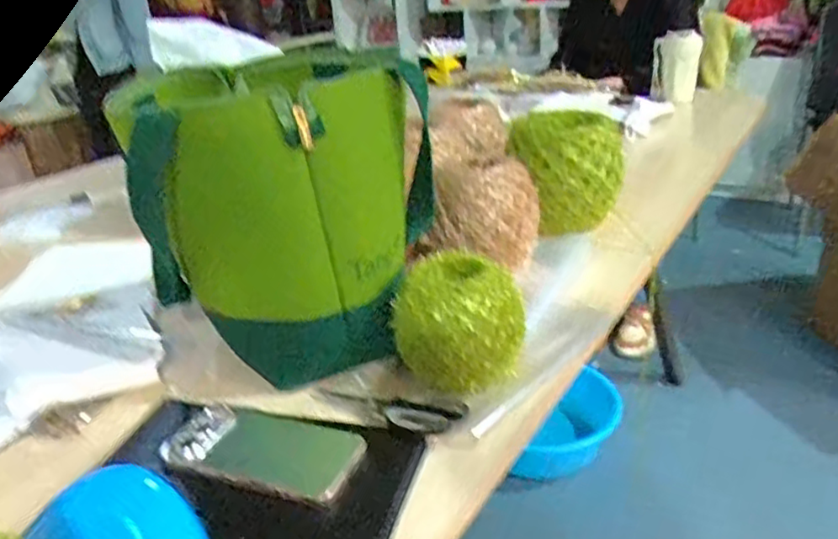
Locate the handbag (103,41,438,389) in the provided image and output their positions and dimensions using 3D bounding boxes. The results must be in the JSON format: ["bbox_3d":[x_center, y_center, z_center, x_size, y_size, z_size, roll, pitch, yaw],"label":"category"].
[{"bbox_3d":[-0.132,-0.070,0.700,0.260,0.255,0.175,1,25,12],"label":"handbag"}]

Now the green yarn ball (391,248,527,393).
[{"bbox_3d":[0.039,0.051,0.654,0.110,0.097,0.093,10,28,29],"label":"green yarn ball"}]

